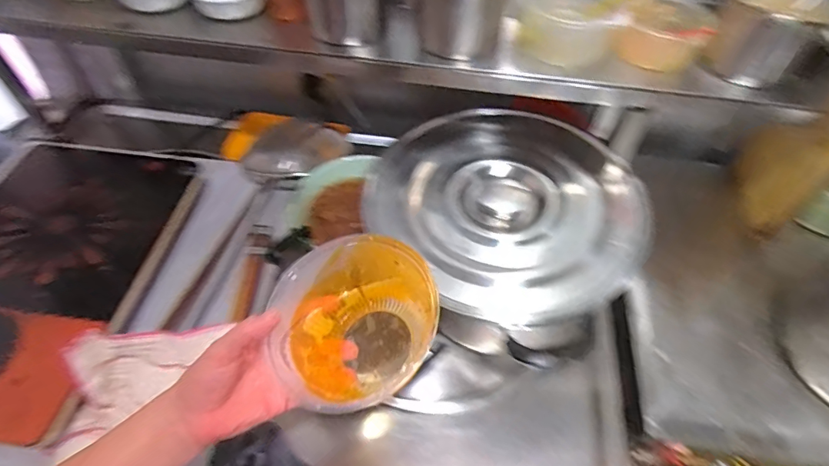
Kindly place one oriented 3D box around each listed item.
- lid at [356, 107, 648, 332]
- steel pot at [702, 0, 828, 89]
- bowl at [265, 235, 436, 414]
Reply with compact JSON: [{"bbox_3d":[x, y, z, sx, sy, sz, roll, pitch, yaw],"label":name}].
[{"bbox_3d":[0.137,-0.048,0.645,0.340,0.061,0.344,1,53,-1],"label":"lid"},{"bbox_3d":[0.454,-0.260,0.614,0.125,0.095,0.108,35,59,22],"label":"steel pot"},{"bbox_3d":[-0.059,0.079,0.413,0.134,0.091,0.143,1,53,-1],"label":"bowl"}]

